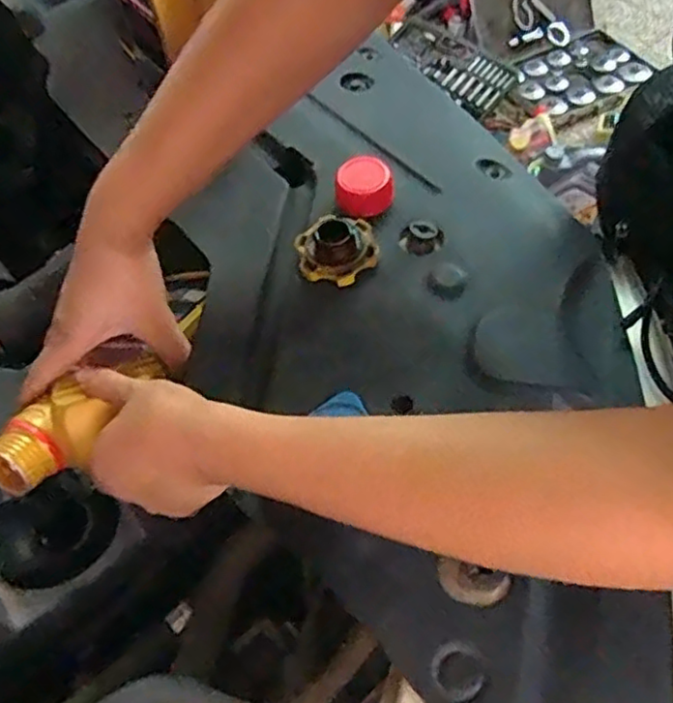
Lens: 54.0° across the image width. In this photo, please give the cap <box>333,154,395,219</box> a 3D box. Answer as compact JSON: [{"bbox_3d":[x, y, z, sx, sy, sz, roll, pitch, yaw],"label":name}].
[{"bbox_3d":[0.021,-0.131,0.527,0.045,0.031,0.039,-4,56,1],"label":"cap"}]

